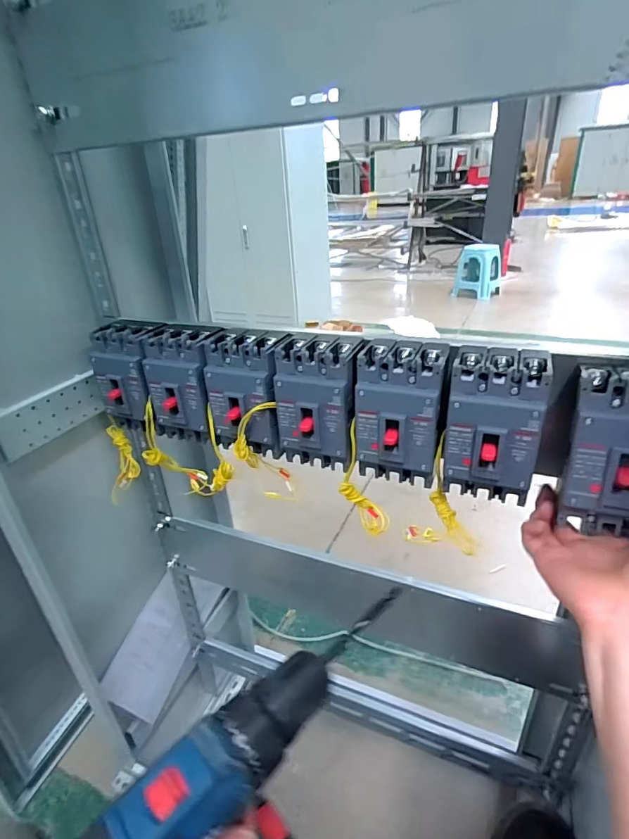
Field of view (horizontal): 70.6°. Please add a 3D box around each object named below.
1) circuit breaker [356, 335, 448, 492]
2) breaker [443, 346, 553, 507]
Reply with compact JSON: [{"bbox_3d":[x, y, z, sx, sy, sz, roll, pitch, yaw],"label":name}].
[{"bbox_3d":[0.083,-0.004,0.433,0.078,0.126,0.065,6,30,17],"label":"circuit breaker"},{"bbox_3d":[0.161,0.008,0.399,0.077,0.124,0.066,10,31,24],"label":"breaker"}]

